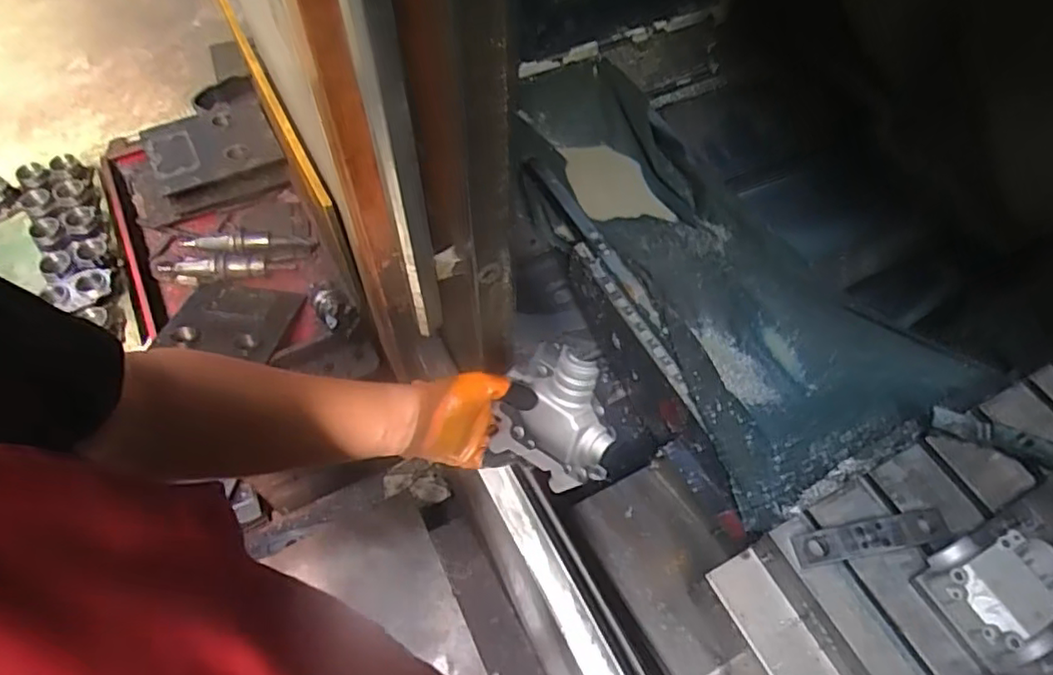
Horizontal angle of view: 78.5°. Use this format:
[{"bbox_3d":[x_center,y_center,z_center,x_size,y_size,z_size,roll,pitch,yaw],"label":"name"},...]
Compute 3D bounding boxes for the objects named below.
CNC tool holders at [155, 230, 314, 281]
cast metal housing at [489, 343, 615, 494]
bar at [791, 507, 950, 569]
[{"bbox_3d":[-0.586,-0.168,1.289,0.301,0.047,0.110,-1,58,-2],"label":"CNC tool holders"},{"bbox_3d":[0.033,0.080,0.696,0.135,0.055,0.147,19,56,-30],"label":"cast metal housing"},{"bbox_3d":[0.436,0.253,0.815,0.196,0.017,0.042,-9,58,-7],"label":"bar"}]

